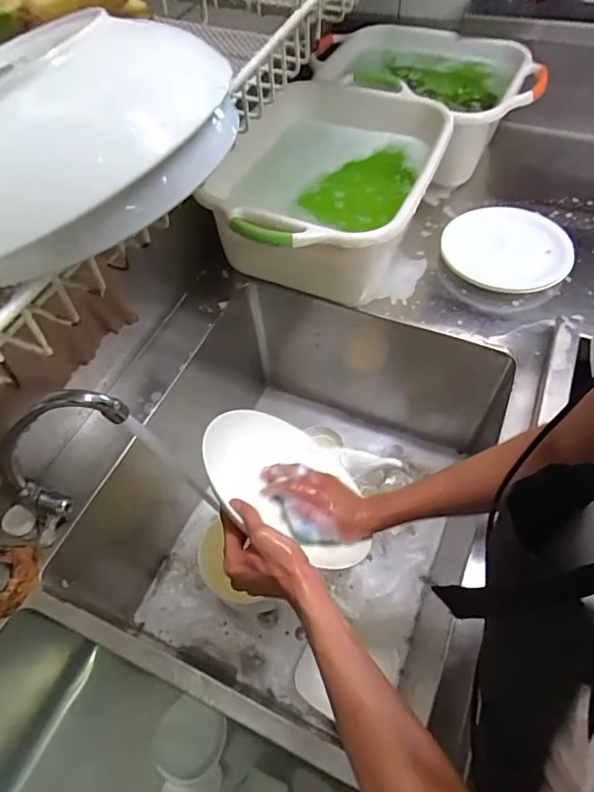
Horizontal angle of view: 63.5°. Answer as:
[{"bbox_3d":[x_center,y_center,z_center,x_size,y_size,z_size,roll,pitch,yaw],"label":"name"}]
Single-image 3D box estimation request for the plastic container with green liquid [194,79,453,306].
[{"bbox_3d":[0.065,-0.357,0.873,0.321,0.181,0.449,18,59,15],"label":"plastic container with green liquid"}]

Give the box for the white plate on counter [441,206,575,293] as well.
[{"bbox_3d":[0.401,-0.290,0.915,0.224,0.044,0.228,-2,56,2],"label":"white plate on counter"}]

